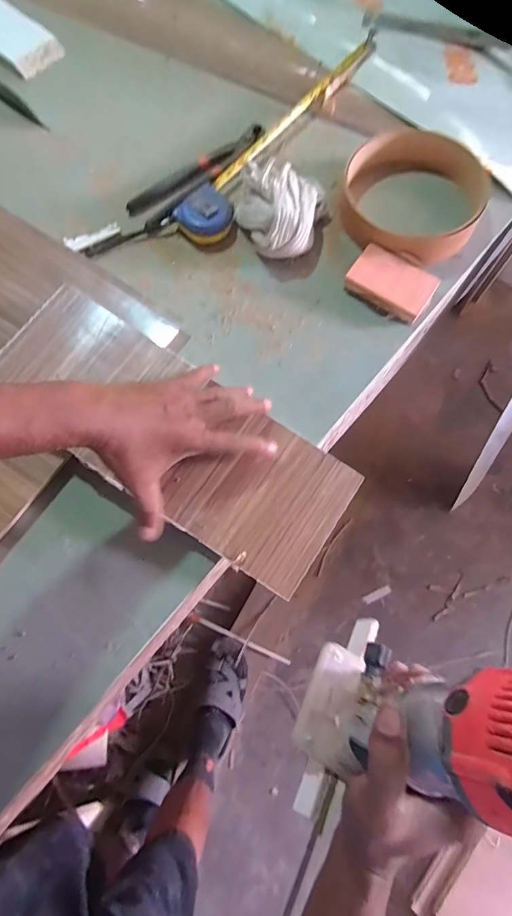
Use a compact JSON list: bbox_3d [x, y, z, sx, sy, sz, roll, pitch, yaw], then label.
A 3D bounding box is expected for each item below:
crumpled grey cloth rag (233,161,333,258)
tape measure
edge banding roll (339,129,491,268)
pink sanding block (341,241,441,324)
[{"bbox_3d":[0.023,-0.309,0.543,0.114,0.059,0.107,29,76,8],"label":"crumpled grey cloth rag"},{"bbox_3d":[0.045,-0.462,0.608,0.065,0.034,0.453,34,77,10],"label":"tape measure"},{"bbox_3d":[0.200,-0.338,0.551,0.176,0.048,0.168,0,74,1],"label":"edge banding roll"},{"bbox_3d":[0.166,-0.213,0.527,0.098,0.023,0.070,33,77,9],"label":"pink sanding block"}]

